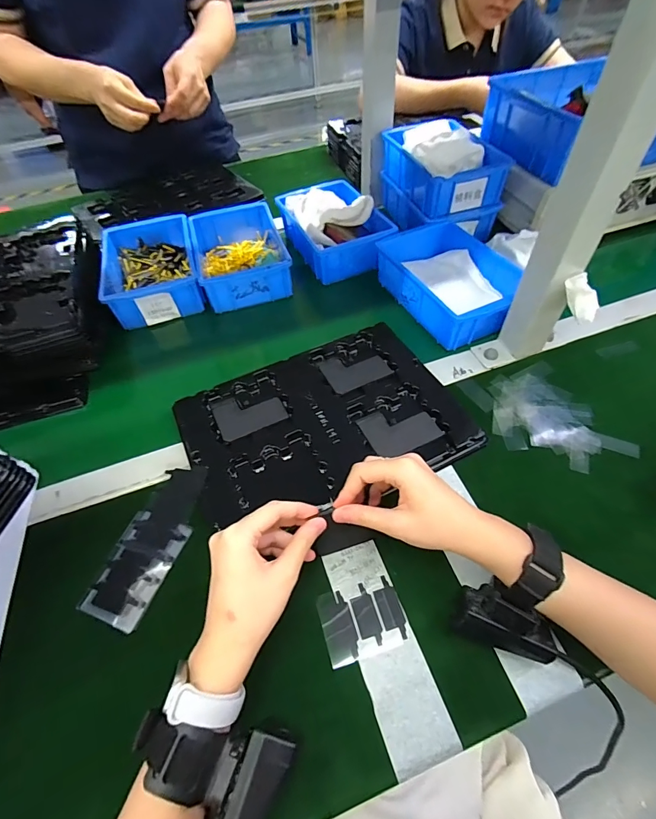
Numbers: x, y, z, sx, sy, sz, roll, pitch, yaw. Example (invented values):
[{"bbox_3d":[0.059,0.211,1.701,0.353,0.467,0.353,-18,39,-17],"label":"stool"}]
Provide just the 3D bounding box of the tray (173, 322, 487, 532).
[{"bbox_3d":[-0.007,0.014,0.453,0.298,0.024,0.207,-22,55,-13],"label":"tray"}]

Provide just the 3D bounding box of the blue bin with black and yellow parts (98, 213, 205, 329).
[{"bbox_3d":[-0.281,-0.231,0.631,0.137,0.059,0.213,-17,54,-9],"label":"blue bin with black and yellow parts"}]

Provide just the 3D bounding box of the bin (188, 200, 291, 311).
[{"bbox_3d":[-0.145,-0.252,0.636,0.128,0.057,0.197,-15,53,-8],"label":"bin"}]

